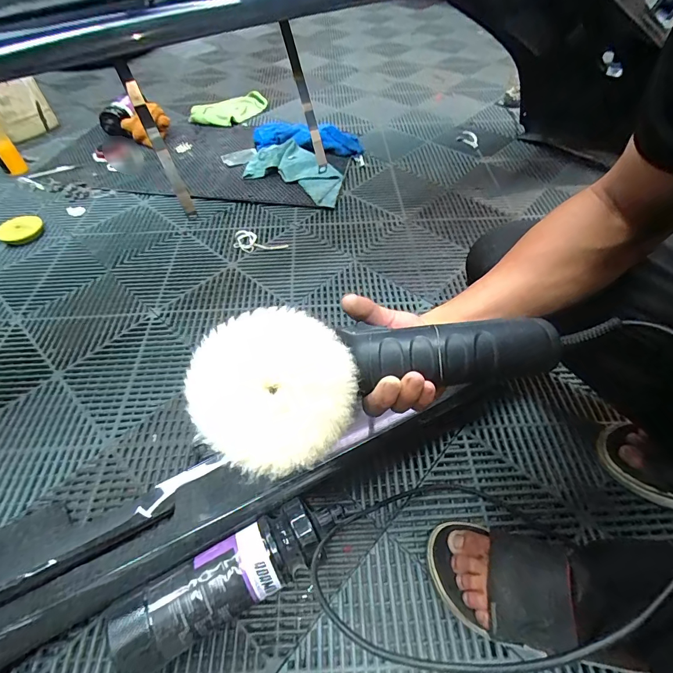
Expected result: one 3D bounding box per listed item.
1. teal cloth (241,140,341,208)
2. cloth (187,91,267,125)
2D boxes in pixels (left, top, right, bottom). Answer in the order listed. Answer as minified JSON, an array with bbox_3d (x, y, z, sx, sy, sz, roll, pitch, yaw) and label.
[{"bbox_3d":[-0.092,-0.473,1.078,0.300,0.043,0.182,28,57,21],"label":"teal cloth"},{"bbox_3d":[-0.380,-0.840,1.366,0.322,0.053,0.154,-31,58,-22],"label":"cloth"}]

